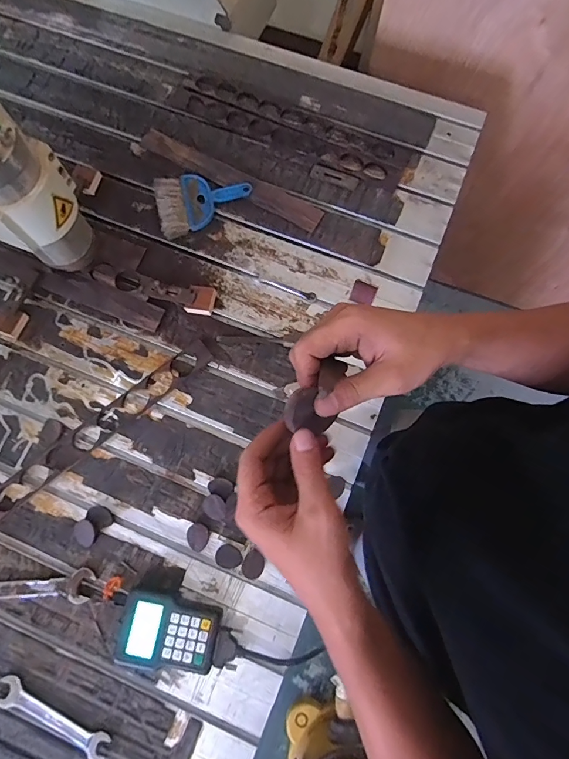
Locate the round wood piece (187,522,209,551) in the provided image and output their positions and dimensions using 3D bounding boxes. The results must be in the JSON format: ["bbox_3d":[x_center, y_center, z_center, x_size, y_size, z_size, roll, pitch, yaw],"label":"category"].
[{"bbox_3d":[-0.142,0.258,0.685,0.034,0.004,0.042,-15,76,-3],"label":"round wood piece"}]

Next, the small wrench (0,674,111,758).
[{"bbox_3d":[-0.346,0.503,0.621,0.187,0.011,0.040,24,77,6],"label":"small wrench"}]

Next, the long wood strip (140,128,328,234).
[{"bbox_3d":[-0.111,-0.413,0.854,0.413,0.011,0.053,29,82,8],"label":"long wood strip"}]

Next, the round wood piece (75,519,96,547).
[{"bbox_3d":[-0.325,0.250,0.681,0.030,0.004,0.042,-31,77,-7],"label":"round wood piece"}]

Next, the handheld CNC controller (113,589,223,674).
[{"bbox_3d":[-0.179,0.390,0.643,0.150,0.039,0.108,13,76,4],"label":"handheld CNC controller"}]

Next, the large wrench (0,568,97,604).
[{"bbox_3d":[-0.432,0.337,0.667,0.251,0.007,0.050,-3,75,0],"label":"large wrench"}]

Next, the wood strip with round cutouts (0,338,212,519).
[{"bbox_3d":[-0.322,0.084,0.730,0.459,0.009,0.051,-38,78,-9],"label":"wood strip with round cutouts"}]

